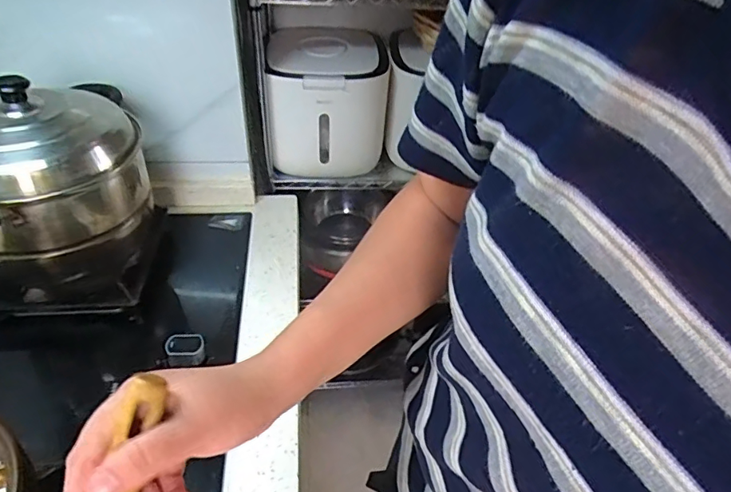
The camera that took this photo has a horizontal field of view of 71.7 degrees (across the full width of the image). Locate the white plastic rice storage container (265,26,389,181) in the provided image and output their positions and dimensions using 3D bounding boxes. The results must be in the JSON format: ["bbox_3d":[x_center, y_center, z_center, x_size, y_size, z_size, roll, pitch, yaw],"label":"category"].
[{"bbox_3d":[-0.085,-0.306,1.073,0.224,0.225,0.258,-2,41,-6],"label":"white plastic rice storage container"}]

